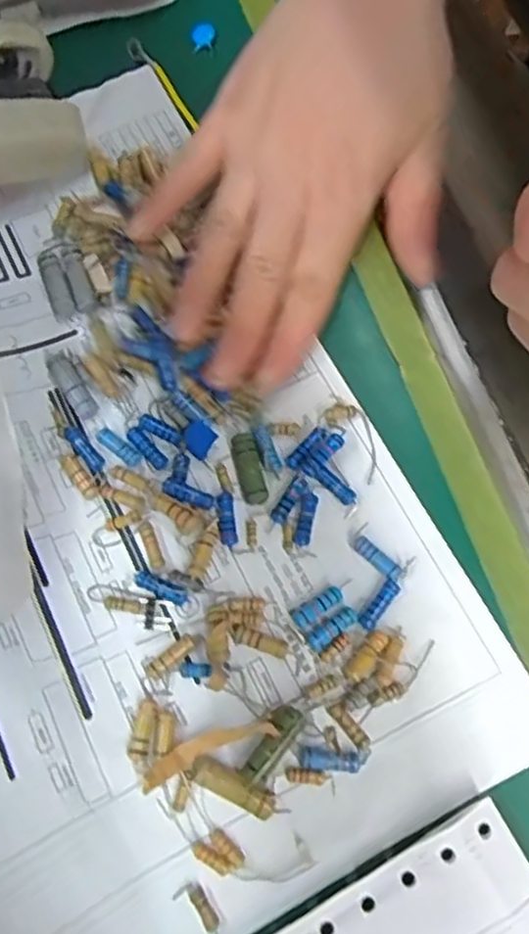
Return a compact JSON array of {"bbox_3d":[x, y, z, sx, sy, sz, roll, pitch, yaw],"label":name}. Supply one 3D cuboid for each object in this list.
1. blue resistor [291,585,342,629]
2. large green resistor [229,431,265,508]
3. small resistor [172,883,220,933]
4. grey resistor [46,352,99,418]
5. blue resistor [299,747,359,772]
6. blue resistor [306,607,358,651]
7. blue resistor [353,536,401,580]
[{"bbox_3d":[0.017,0.044,0.223,0.017,0.004,0.006,-33,76,-13],"label":"blue resistor"},{"bbox_3d":[-0.005,0.000,0.236,0.008,0.005,0.024,-12,72,-7],"label":"large green resistor"},{"bbox_3d":[-0.018,0.122,0.193,0.008,0.004,0.016,-34,75,-13],"label":"small resistor"},{"bbox_3d":[-0.065,-0.028,0.243,0.008,0.006,0.025,-31,75,-13],"label":"grey resistor"},{"bbox_3d":[0.019,0.086,0.209,0.017,0.004,0.006,7,71,0],"label":"blue resistor"},{"bbox_3d":[0.021,0.050,0.220,0.017,0.004,0.006,-33,75,-13],"label":"blue resistor"},{"bbox_3d":[0.036,0.029,0.228,0.017,0.005,0.006,43,74,11],"label":"blue resistor"}]

